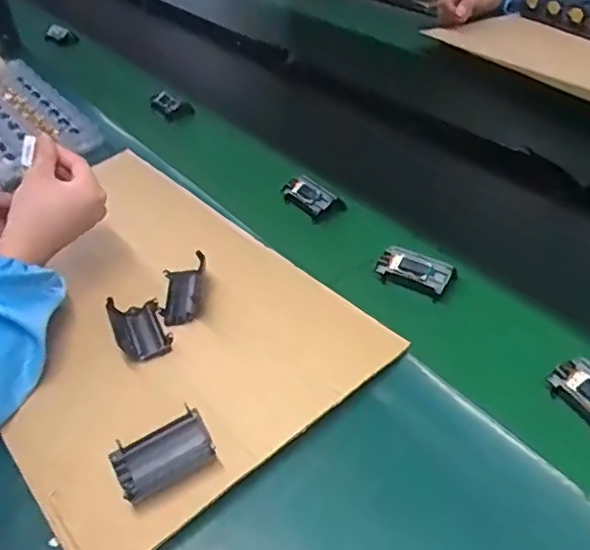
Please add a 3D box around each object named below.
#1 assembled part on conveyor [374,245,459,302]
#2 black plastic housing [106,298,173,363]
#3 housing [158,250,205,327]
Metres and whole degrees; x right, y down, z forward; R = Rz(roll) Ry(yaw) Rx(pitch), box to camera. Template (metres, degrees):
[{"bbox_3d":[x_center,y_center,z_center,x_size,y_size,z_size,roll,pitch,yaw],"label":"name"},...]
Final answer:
[{"bbox_3d":[0.116,-0.004,0.582,0.072,0.017,0.039,23,48,29],"label":"assembled part on conveyor"},{"bbox_3d":[-0.140,0.050,0.547,0.044,0.022,0.072,-19,43,-16],"label":"black plastic housing"},{"bbox_3d":[-0.107,0.013,0.575,0.040,0.024,0.076,-5,41,0],"label":"housing"}]

